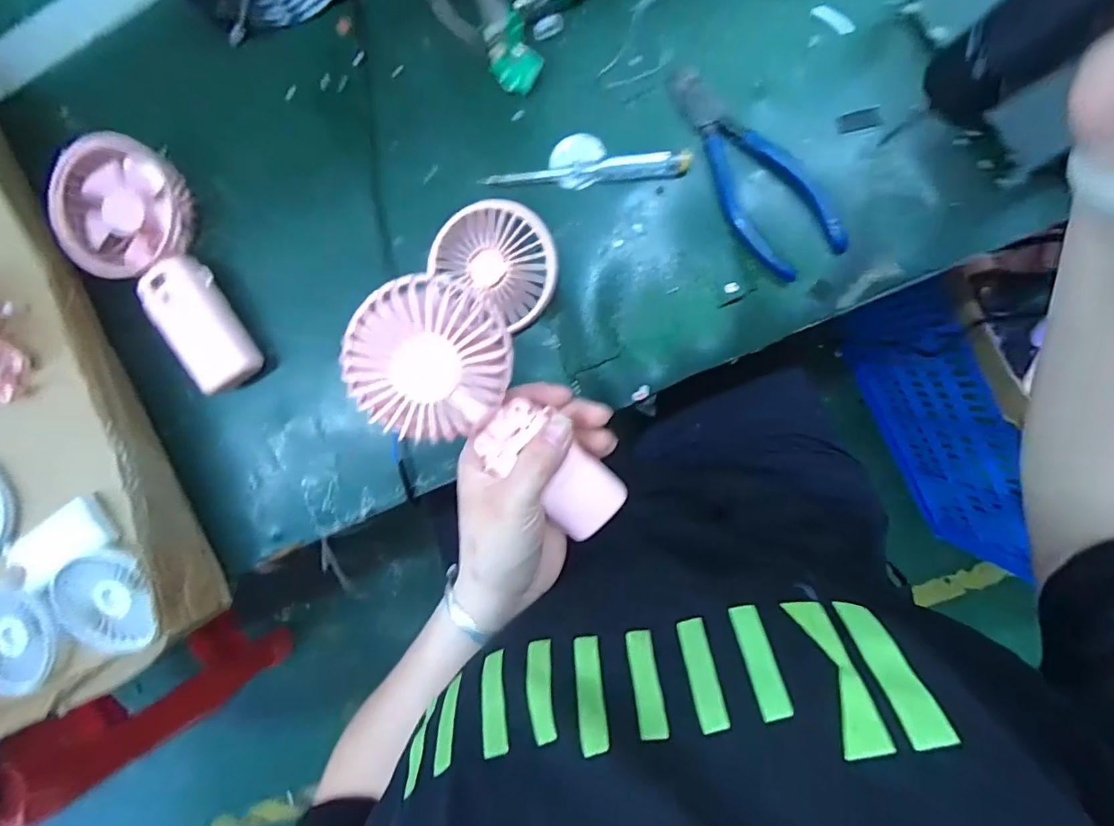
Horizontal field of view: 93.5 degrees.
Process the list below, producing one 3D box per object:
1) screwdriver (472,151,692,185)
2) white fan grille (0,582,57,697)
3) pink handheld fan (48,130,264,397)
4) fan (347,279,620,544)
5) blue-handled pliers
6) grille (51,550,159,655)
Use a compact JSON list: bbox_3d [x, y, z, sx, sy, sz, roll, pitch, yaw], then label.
[{"bbox_3d":[0.017,-0.161,0.349,0.140,0.008,0.015,-1,97,7],"label":"screwdriver"},{"bbox_3d":[-0.449,0.181,0.424,0.088,0.011,0.091,5,97,7],"label":"white fan grille"},{"bbox_3d":[-0.293,-0.102,0.380,0.086,0.035,0.190,-20,94,9],"label":"pink handheld fan"},{"bbox_3d":[-0.033,0.003,0.294,0.079,0.034,0.179,-41,114,10],"label":"fan"},{"bbox_3d":[0.122,-0.158,0.333,0.054,0.015,0.153,-34,91,10],"label":"blue-handled pliers"},{"bbox_3d":[-0.360,0.152,0.417,0.072,0.009,0.090,-8,108,-11],"label":"grille"}]

